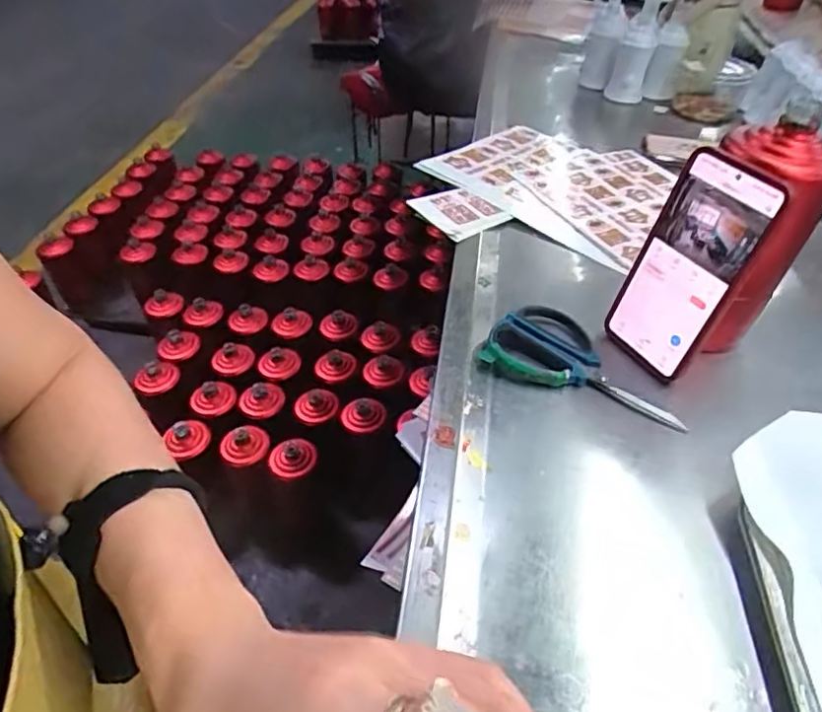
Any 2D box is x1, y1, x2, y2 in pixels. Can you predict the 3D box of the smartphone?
[{"bbox_3d":[0.209,-0.067,0.454,0.011,0.162,0.083,-7,43,-31],"label":"smartphone"}]

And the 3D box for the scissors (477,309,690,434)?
[{"bbox_3d":[0.145,0.002,0.484,0.159,0.014,0.085,20,47,19],"label":"scissors"}]

